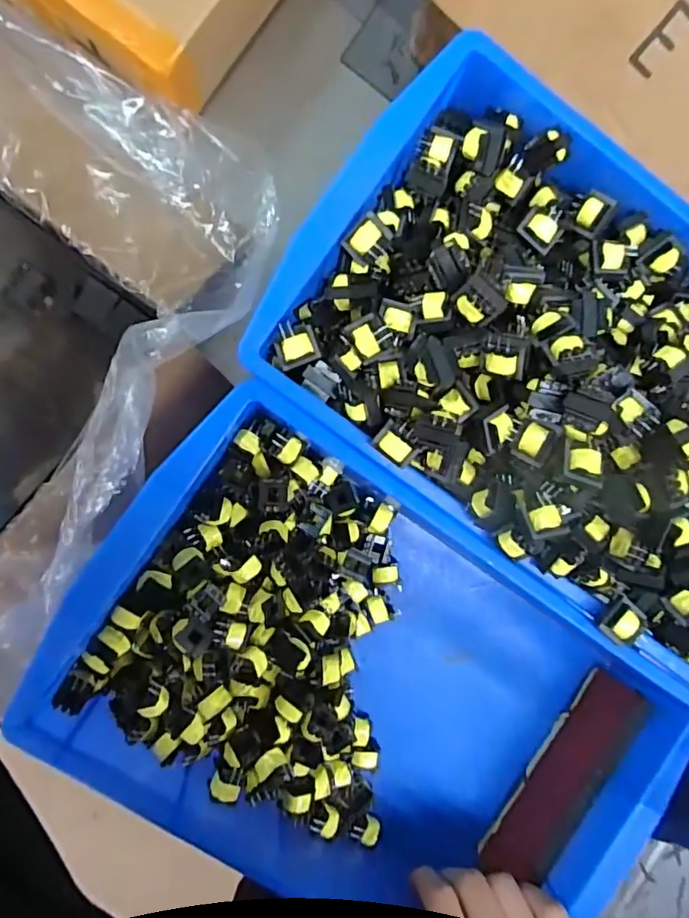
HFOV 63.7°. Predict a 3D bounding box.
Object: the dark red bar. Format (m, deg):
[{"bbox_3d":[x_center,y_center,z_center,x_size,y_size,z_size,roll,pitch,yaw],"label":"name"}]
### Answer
[{"bbox_3d":[0.152,0.223,0.387,0.014,0.055,0.156,36,90,-7],"label":"dark red bar"}]

